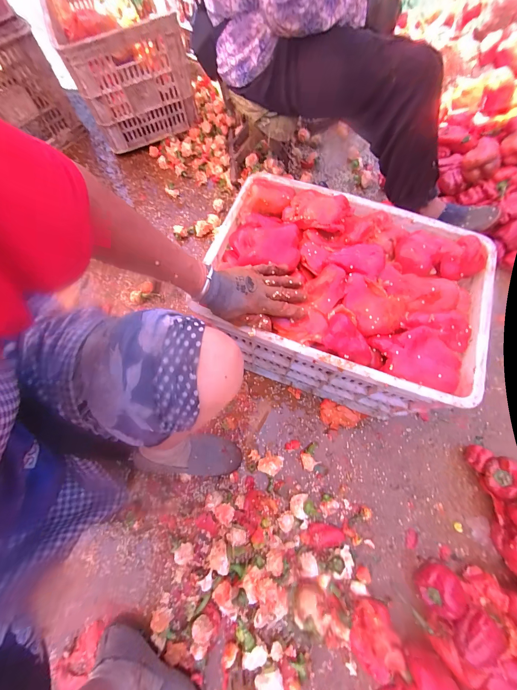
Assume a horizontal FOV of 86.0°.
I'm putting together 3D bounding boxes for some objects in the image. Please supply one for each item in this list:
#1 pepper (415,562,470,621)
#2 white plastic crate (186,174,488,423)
[{"bbox_3d":[0.365,0.491,0.562,0.080,0.080,0.072,-42,77,-14],"label":"pepper"},{"bbox_3d":[0.163,-0.092,0.630,0.496,0.302,0.360,18,71,5],"label":"white plastic crate"}]

